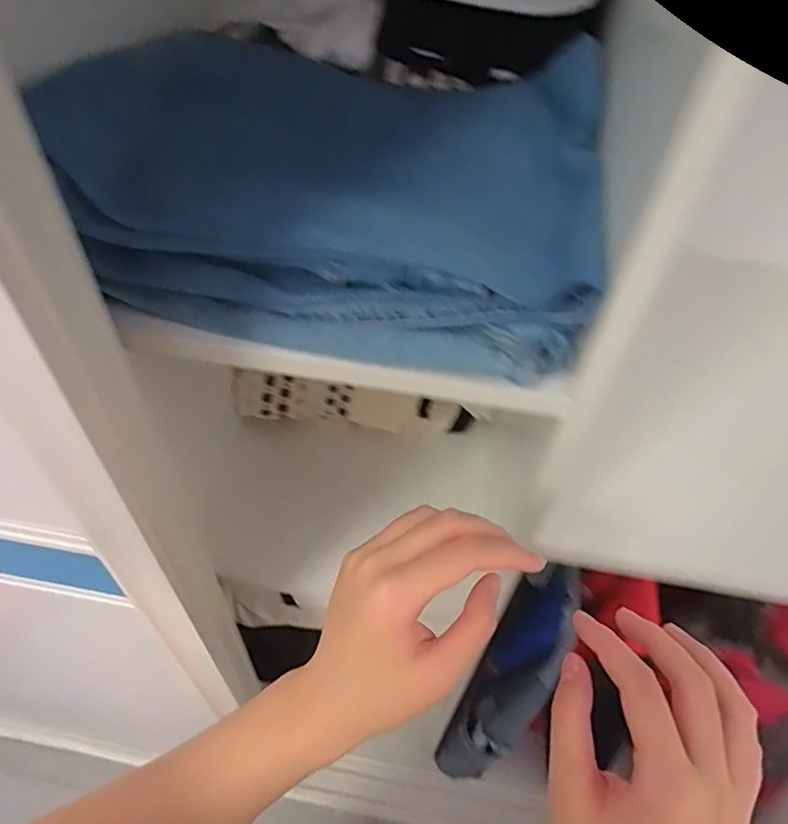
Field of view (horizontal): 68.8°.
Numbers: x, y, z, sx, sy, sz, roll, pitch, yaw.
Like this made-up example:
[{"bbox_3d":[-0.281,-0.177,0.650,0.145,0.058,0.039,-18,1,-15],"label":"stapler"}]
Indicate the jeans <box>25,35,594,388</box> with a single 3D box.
[{"bbox_3d":[-0.027,-0.168,0.396,0.311,0.107,0.247,10,49,5],"label":"jeans"}]

